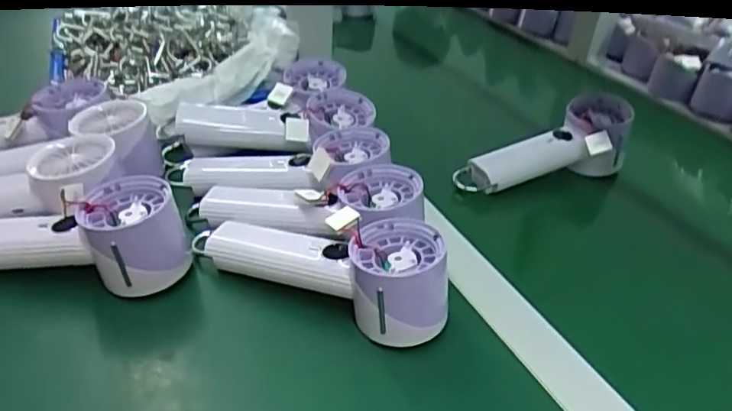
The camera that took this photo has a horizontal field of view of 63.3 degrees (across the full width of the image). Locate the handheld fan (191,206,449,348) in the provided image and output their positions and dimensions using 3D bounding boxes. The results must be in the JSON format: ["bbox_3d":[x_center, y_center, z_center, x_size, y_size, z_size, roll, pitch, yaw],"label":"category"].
[{"bbox_3d":[-0.031,0.032,0.413,0.181,0.055,0.063,20,39,21],"label":"handheld fan"}]

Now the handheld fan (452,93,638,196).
[{"bbox_3d":[0.181,-0.053,0.563,0.177,0.060,0.059,-17,40,-26],"label":"handheld fan"}]

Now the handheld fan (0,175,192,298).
[{"bbox_3d":[-0.220,0.023,0.416,0.187,0.068,0.064,5,36,2],"label":"handheld fan"}]

